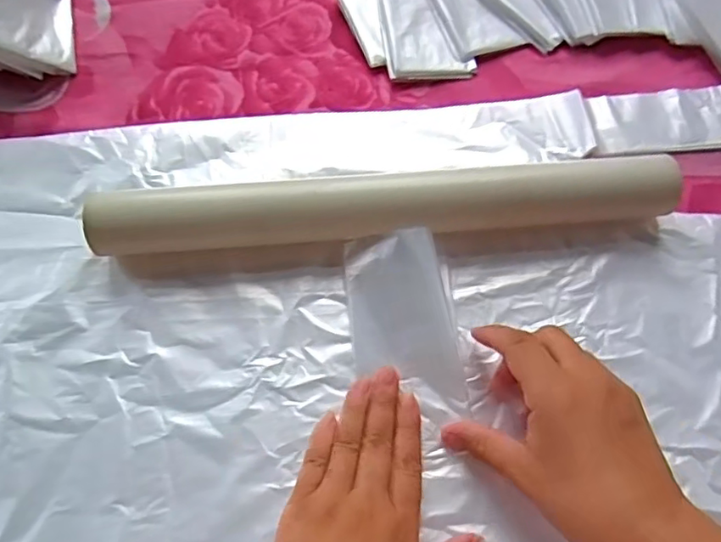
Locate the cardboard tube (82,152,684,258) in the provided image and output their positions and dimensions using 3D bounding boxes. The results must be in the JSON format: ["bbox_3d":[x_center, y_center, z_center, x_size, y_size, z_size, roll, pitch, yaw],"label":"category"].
[{"bbox_3d":[0.016,-0.038,0.353,0.352,0.040,0.044,-4,68,-2],"label":"cardboard tube"}]

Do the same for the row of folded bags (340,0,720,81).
[{"bbox_3d":[0.154,-0.198,0.438,0.327,0.017,0.115,2,67,0],"label":"row of folded bags"}]

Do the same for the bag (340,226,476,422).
[{"bbox_3d":[0.025,0.030,0.335,0.059,0.024,0.108,-8,68,-4],"label":"bag"}]

